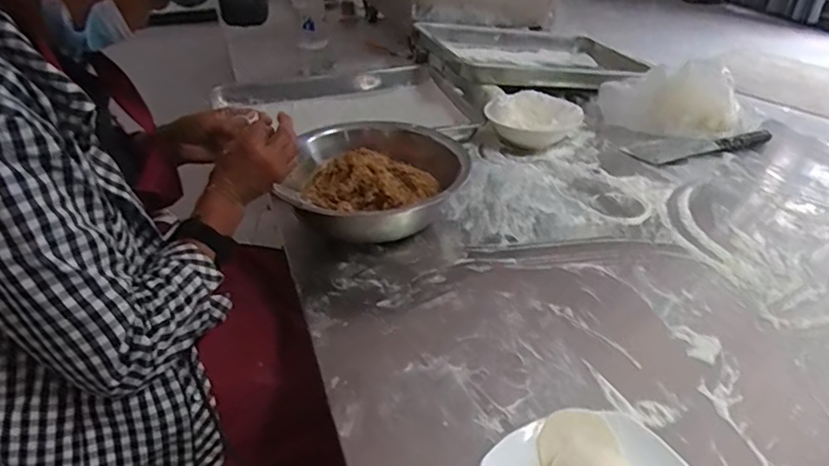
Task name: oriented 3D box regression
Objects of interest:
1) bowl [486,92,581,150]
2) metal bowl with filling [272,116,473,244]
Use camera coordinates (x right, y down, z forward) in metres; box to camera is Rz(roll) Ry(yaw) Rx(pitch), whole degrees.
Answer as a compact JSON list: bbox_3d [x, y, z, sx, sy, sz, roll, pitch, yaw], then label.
[{"bbox_3d":[0.213,-0.203,1.034,0.163,0.064,0.135,8,36,11],"label":"bowl"},{"bbox_3d":[-0.051,-0.074,0.826,0.242,0.091,0.241,-2,35,1],"label":"metal bowl with filling"}]

